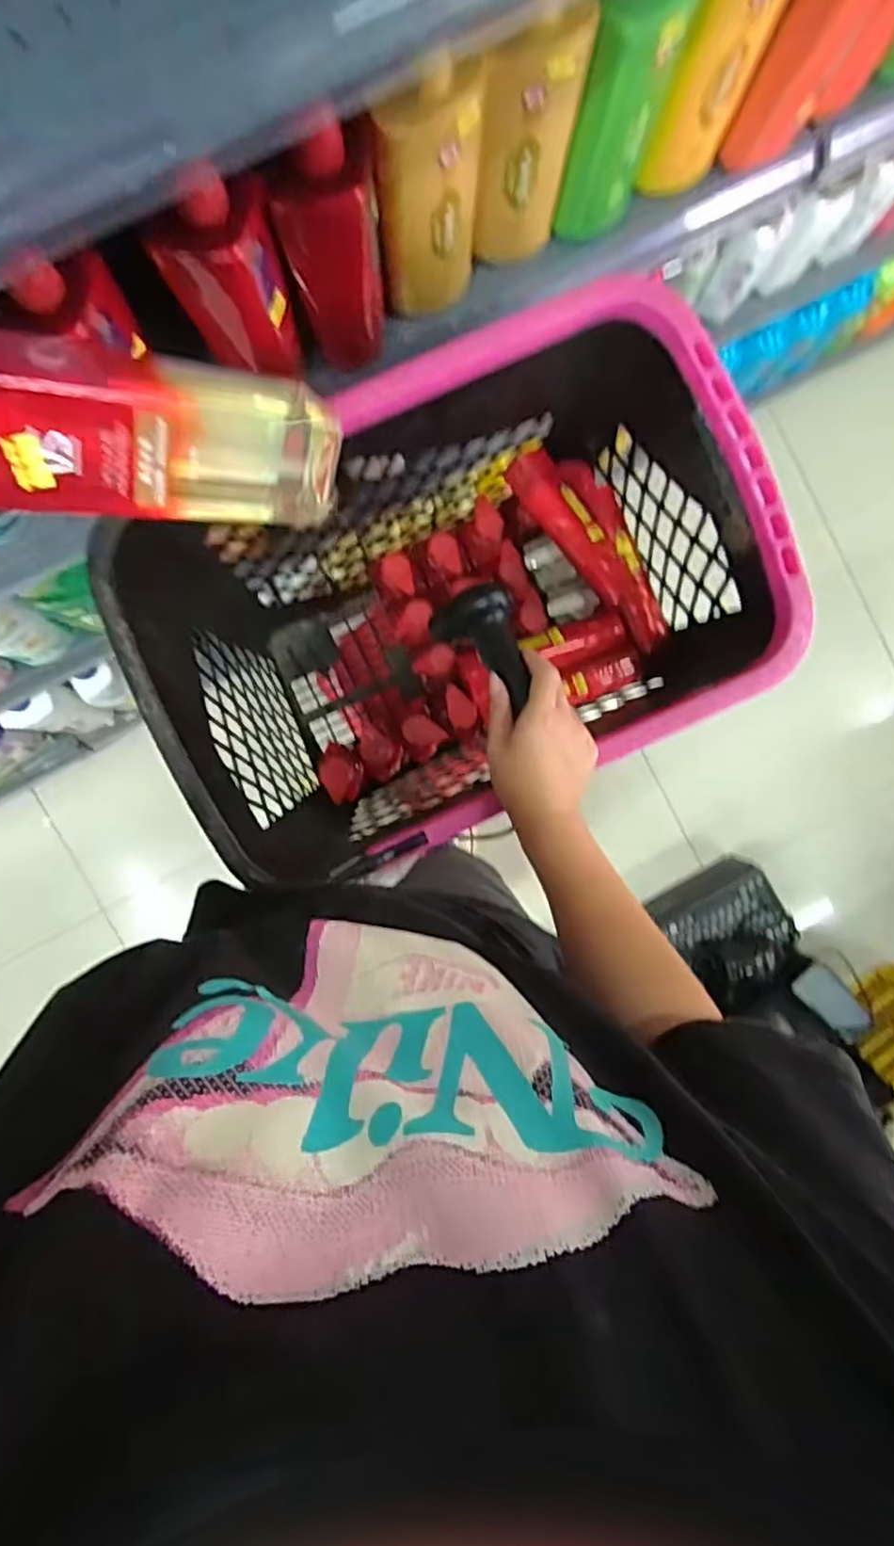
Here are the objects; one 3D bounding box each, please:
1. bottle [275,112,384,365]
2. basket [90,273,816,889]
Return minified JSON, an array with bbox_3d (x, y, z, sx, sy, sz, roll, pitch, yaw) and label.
[{"bbox_3d":[-0.090,-0.412,0.555,0.069,0.237,0.037,-4,93,-3],"label":"bottle"},{"bbox_3d":[-0.004,-0.172,0.796,0.554,0.459,0.372,-22,94,-2],"label":"basket"}]

